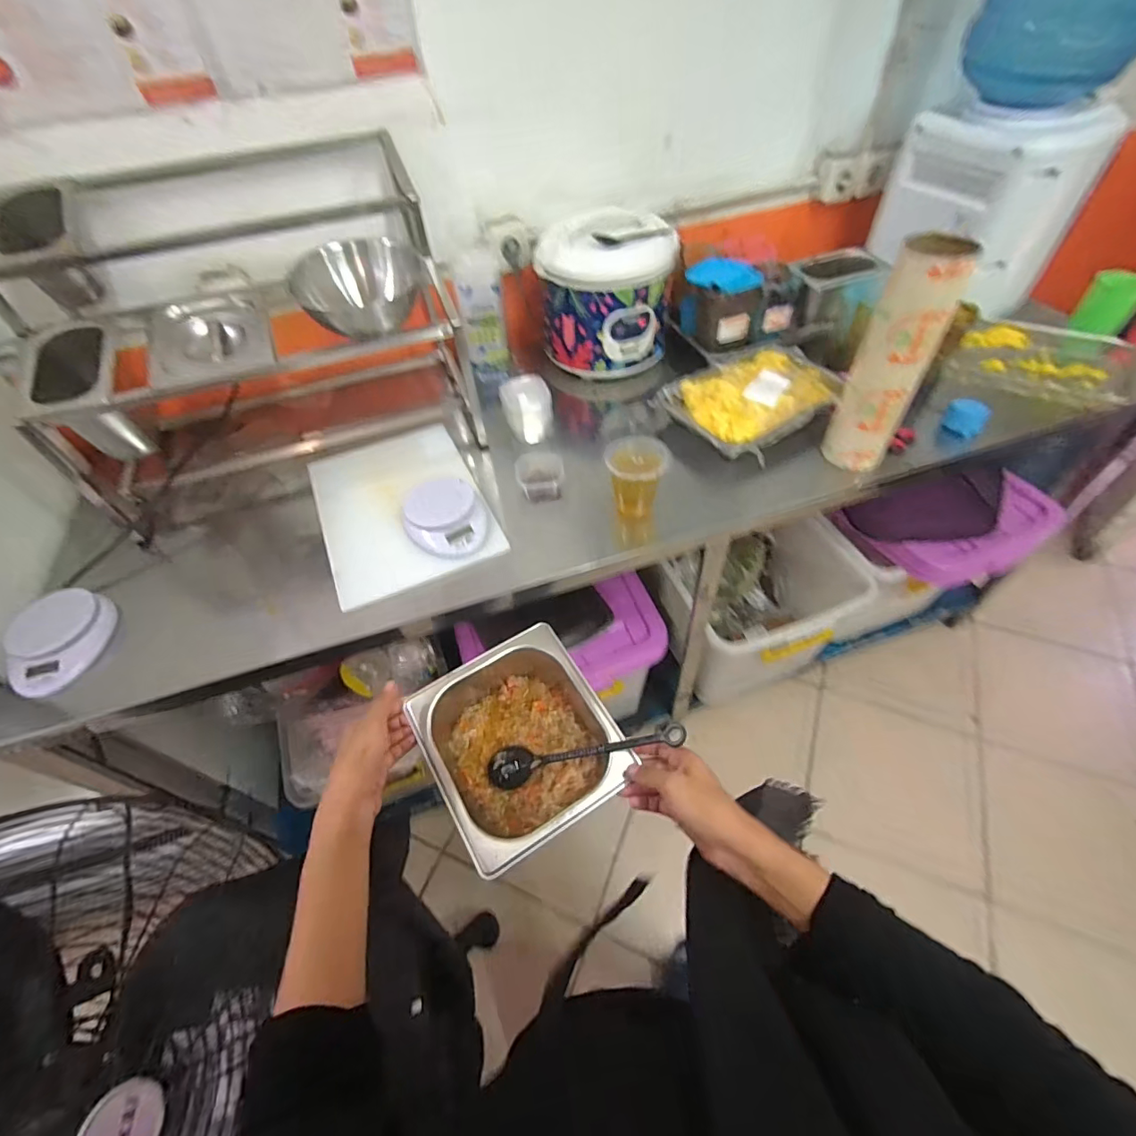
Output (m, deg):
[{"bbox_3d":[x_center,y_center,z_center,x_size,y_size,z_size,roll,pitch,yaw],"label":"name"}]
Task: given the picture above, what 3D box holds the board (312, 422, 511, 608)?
[{"bbox_3d":[-0.270,-0.104,0.826,0.248,0.019,0.342,-22,54,-13],"label":"board"}]

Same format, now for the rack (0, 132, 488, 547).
[{"bbox_3d":[-0.502,-0.387,0.838,0.584,0.391,0.387,-19,53,-11],"label":"rack"}]

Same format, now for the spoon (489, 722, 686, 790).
[{"bbox_3d":[0.016,0.173,0.474,0.189,0.024,0.036,-15,51,14],"label":"spoon"}]

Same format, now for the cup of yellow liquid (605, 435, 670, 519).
[{"bbox_3d":[0.103,-0.135,0.789,0.087,0.102,0.091,-2,52,2],"label":"cup of yellow liquid"}]

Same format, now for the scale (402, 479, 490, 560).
[{"bbox_3d":[-0.185,-0.076,0.775,0.116,0.041,0.129,-22,54,-13],"label":"scale"}]

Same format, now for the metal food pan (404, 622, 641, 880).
[{"bbox_3d":[-0.046,0.167,0.495,0.158,0.071,0.181,-27,55,-17],"label":"metal food pan"}]

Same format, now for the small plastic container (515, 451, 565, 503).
[{"bbox_3d":[-0.046,-0.150,0.843,0.076,0.060,0.066,-5,52,0],"label":"small plastic container"}]

